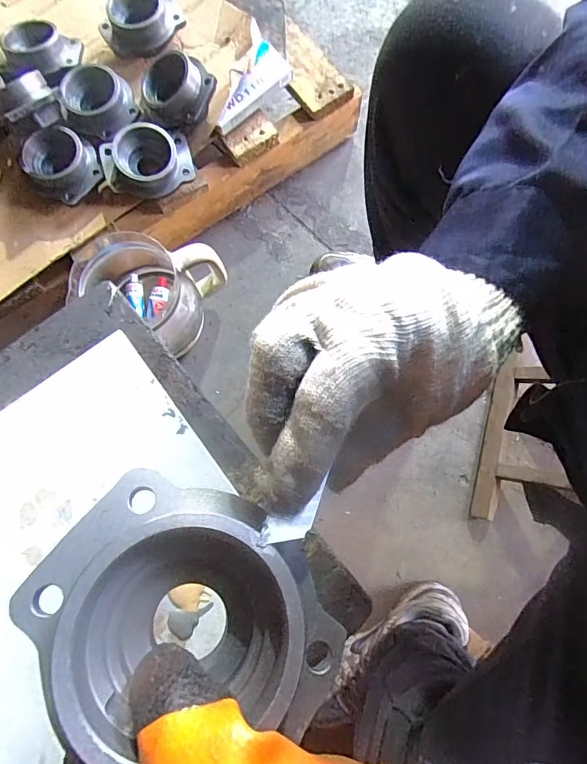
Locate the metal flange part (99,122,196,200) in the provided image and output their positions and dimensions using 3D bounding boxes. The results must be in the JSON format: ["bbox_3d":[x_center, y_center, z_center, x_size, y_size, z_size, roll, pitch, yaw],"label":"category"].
[{"bbox_3d":[-0.211,-0.319,0.642,0.127,0.049,0.099,-29,111,-25],"label":"metal flange part"}]

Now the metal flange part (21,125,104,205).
[{"bbox_3d":[-0.323,-0.304,0.626,0.096,0.054,0.092,0,78,0],"label":"metal flange part"}]

